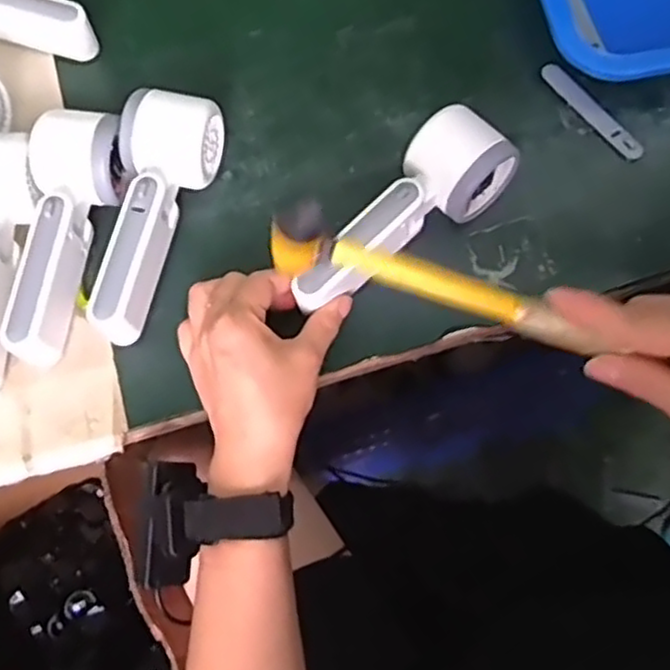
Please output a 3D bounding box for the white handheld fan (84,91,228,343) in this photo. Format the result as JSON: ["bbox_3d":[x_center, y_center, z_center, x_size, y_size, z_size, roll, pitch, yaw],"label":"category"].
[{"bbox_3d":[-0.116,-0.075,0.456,0.056,0.056,0.158,8,71,5],"label":"white handheld fan"}]

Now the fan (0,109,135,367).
[{"bbox_3d":[-0.165,-0.062,0.452,0.055,0.052,0.162,-1,70,2],"label":"fan"}]

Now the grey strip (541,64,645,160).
[{"bbox_3d":[0.181,-0.158,0.501,0.012,0.005,0.094,-36,73,-10],"label":"grey strip"}]

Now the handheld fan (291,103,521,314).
[{"bbox_3d":[0.039,-0.077,0.449,0.163,0.047,0.055,-40,74,-12],"label":"handheld fan"}]

